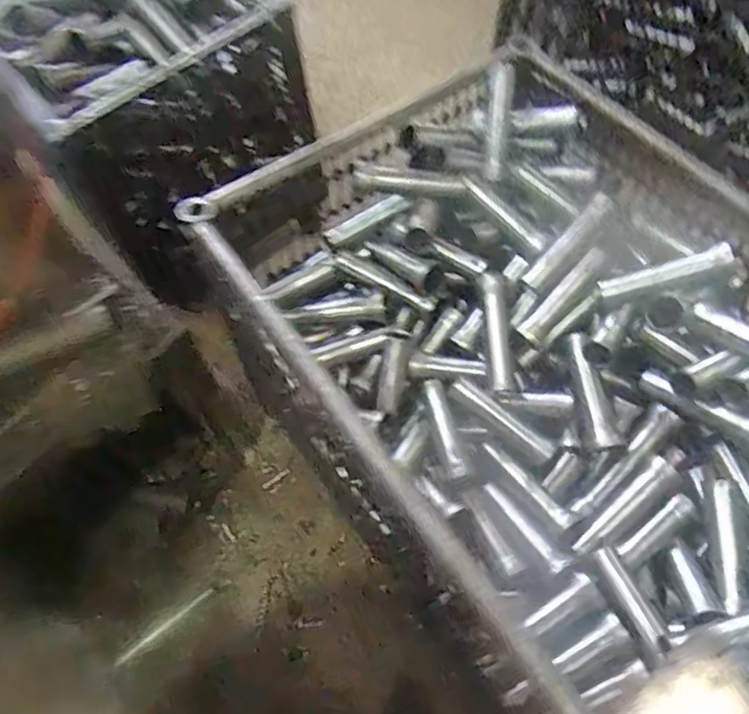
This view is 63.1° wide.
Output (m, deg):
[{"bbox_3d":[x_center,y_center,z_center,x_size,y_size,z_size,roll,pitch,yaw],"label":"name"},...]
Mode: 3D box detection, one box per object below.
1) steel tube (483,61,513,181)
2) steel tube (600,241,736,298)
[{"bbox_3d":[0.221,-0.421,1.097,0.035,0.032,0.198,6,101,6],"label":"steel tube"},{"bbox_3d":[0.454,-0.133,0.959,0.191,0.022,0.024,-16,55,29],"label":"steel tube"}]

